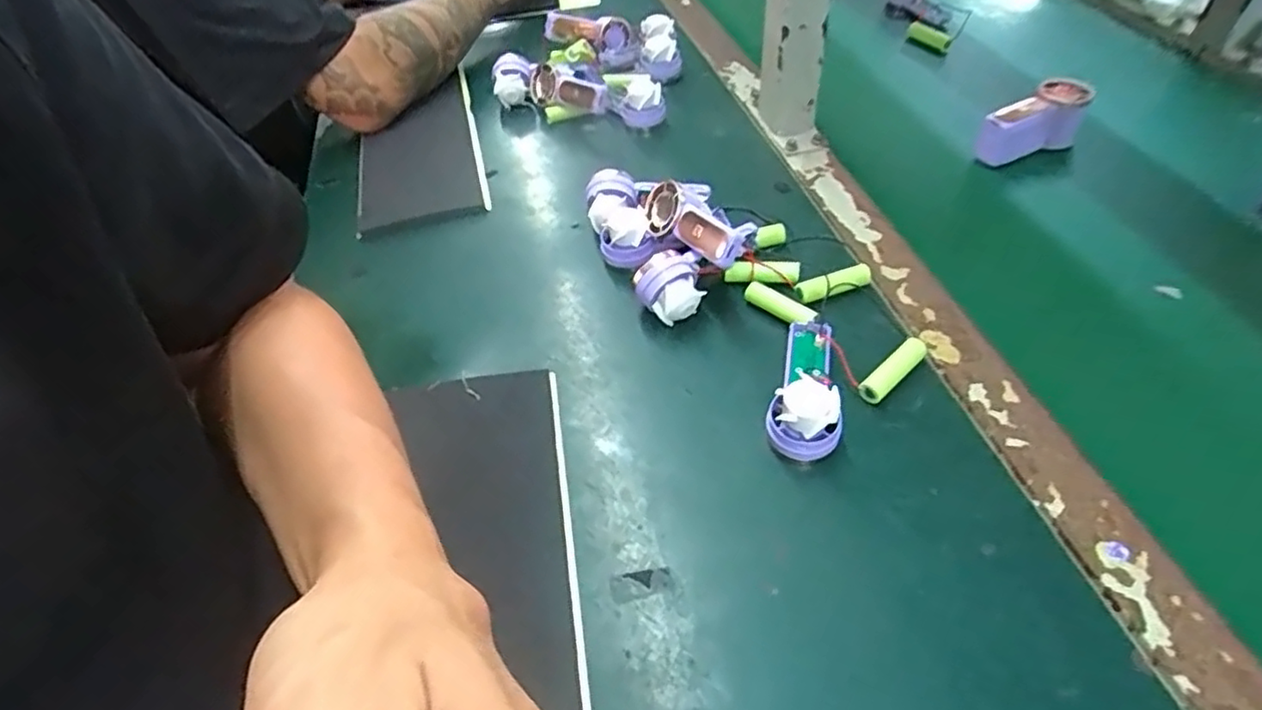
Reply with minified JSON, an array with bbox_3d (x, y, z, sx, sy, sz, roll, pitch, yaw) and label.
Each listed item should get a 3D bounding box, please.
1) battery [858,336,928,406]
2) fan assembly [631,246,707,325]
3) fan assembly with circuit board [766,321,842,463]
[{"bbox_3d":[0.155,0.010,0.402,0.053,0.013,0.013,-37,53,-26],"label":"battery"},{"bbox_3d":[0.026,-0.042,0.450,0.042,0.042,0.034,-9,46,-2],"label":"fan assembly"},{"bbox_3d":[0.102,0.015,0.390,0.039,0.038,0.097,9,48,15],"label":"fan assembly with circuit board"}]

